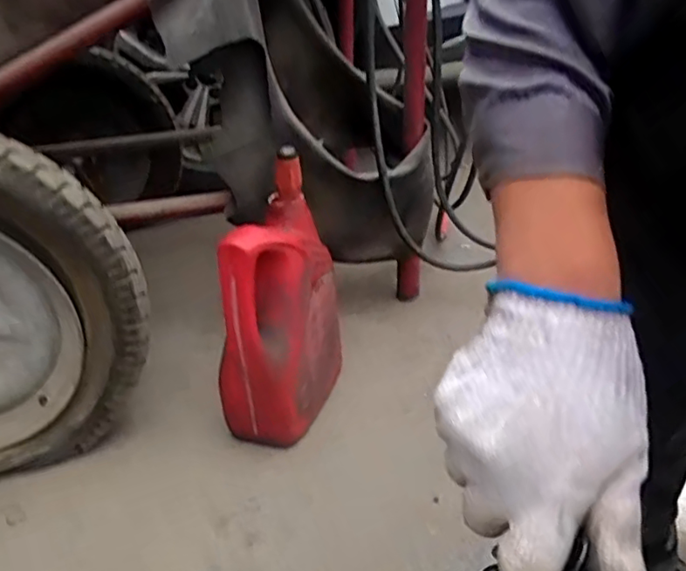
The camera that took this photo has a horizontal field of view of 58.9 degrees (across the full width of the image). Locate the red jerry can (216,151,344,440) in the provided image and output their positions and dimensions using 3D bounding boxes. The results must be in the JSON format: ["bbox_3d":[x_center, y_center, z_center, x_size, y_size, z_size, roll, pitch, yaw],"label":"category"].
[{"bbox_3d":[-0.085,0.035,0.796,0.109,0.322,0.182,4,29,18],"label":"red jerry can"}]

